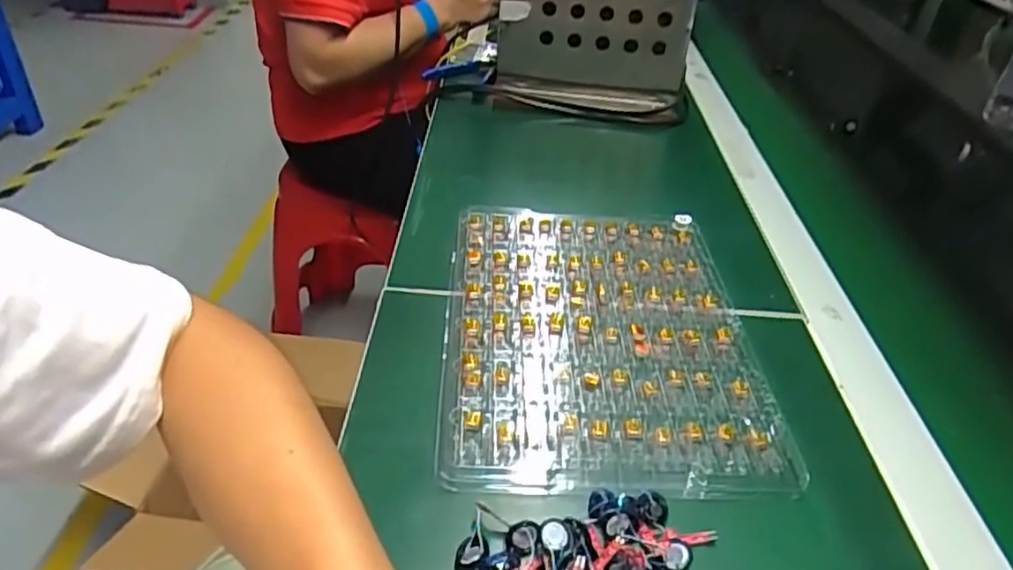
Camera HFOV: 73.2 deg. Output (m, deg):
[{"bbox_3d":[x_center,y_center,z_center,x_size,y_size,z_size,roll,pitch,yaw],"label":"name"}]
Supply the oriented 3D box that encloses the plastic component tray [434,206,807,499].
[{"bbox_3d":[0.058,0.027,0.448,0.190,0.011,0.253,2,38,-3],"label":"plastic component tray"}]

